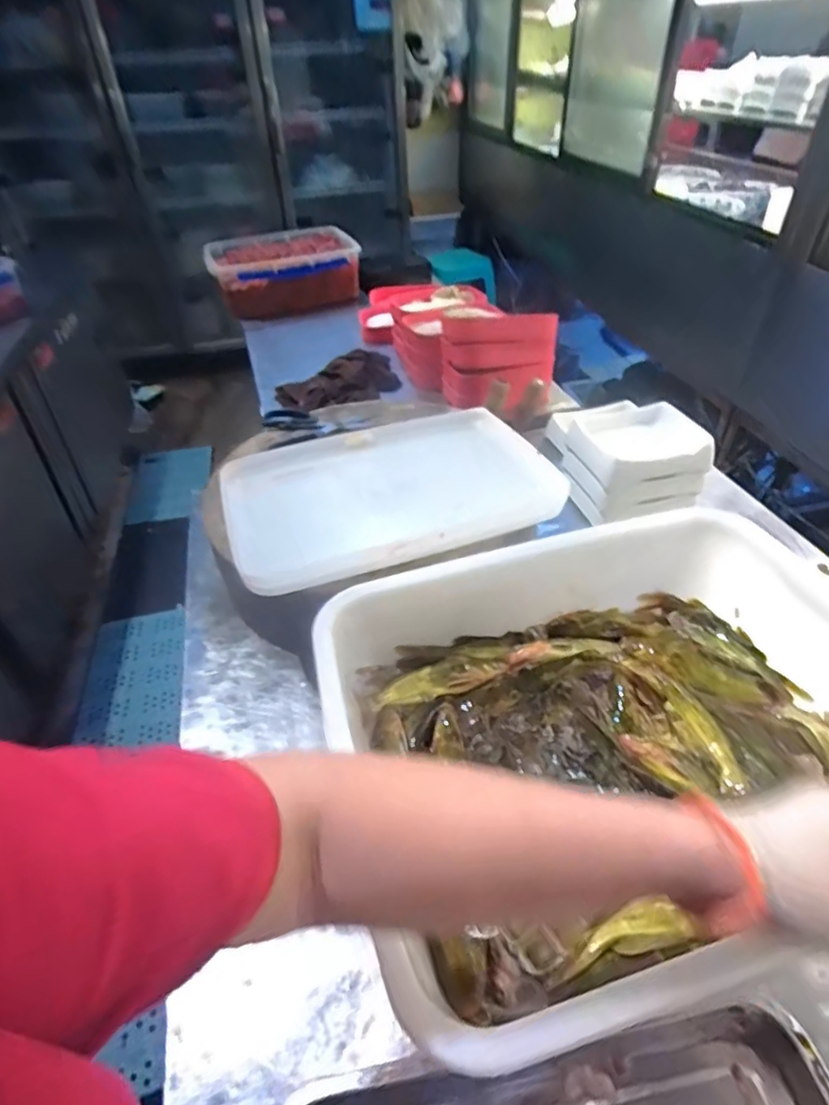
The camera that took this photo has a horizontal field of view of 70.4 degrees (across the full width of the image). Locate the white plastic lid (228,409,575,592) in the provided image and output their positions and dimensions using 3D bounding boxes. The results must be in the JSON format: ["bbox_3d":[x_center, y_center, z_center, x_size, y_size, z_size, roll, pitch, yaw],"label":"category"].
[{"bbox_3d":[-0.034,-0.075,0.683,0.357,0.037,0.254,-14,43,-13],"label":"white plastic lid"}]

